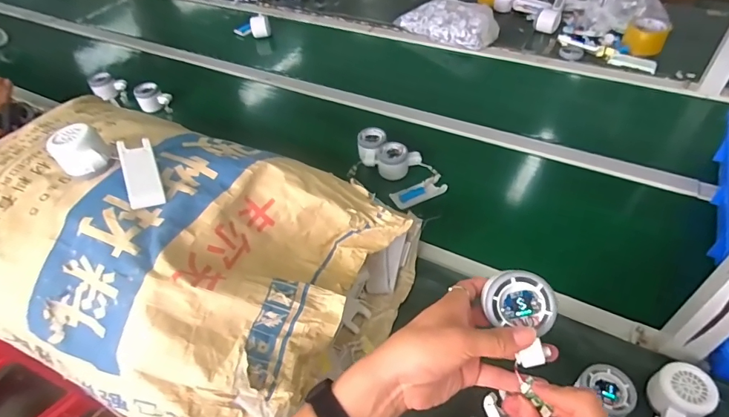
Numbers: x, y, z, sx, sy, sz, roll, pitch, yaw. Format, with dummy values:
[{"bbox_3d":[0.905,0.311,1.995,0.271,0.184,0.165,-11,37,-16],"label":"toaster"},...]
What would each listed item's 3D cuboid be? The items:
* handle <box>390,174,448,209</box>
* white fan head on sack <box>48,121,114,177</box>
[{"bbox_3d":[0.102,-0.029,0.798,0.110,0.018,0.041,-22,49,-14],"label":"handle"},{"bbox_3d":[-0.362,-0.072,0.548,0.061,0.045,0.070,-36,54,-25],"label":"white fan head on sack"}]

